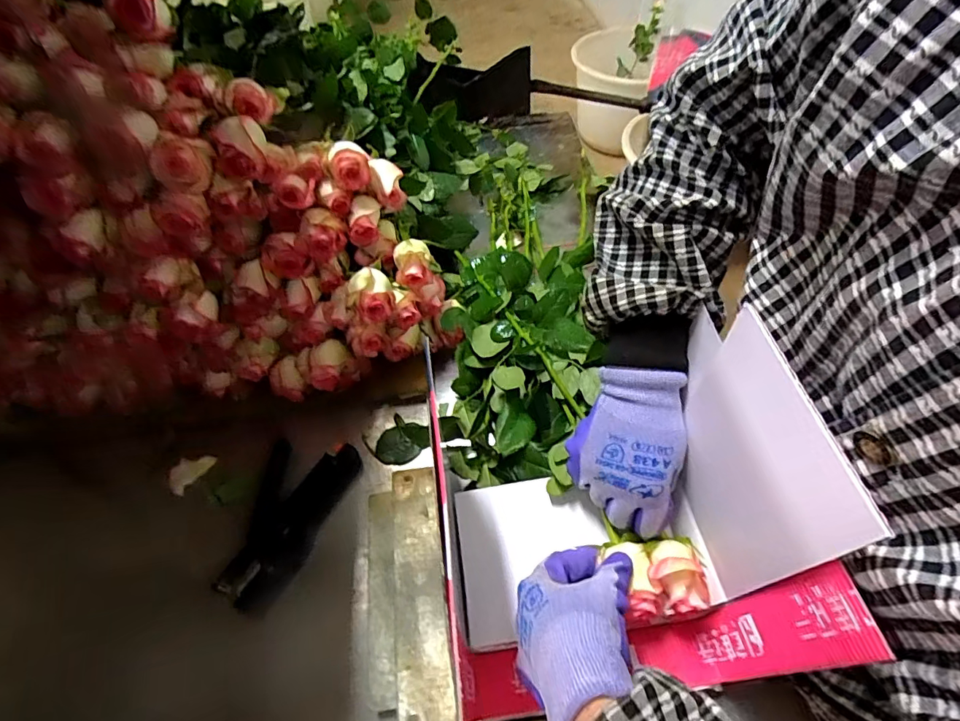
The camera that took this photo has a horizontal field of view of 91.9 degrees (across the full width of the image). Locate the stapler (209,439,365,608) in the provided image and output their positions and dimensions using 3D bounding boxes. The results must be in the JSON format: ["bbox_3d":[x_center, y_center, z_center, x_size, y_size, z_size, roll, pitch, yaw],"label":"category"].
[{"bbox_3d":[-0.195,0.164,0.478,0.090,0.022,0.165,8,54,9],"label":"stapler"}]

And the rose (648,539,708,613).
[{"bbox_3d":[0.145,0.154,0.337,0.039,0.029,0.047,-11,54,-5],"label":"rose"}]

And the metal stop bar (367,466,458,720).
[{"bbox_3d":[-0.066,0.210,0.429,0.070,0.030,0.212,-8,53,-3],"label":"metal stop bar"}]

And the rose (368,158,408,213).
[{"bbox_3d":[-0.100,-0.193,0.512,0.032,0.052,0.036,-12,54,-6],"label":"rose"}]

